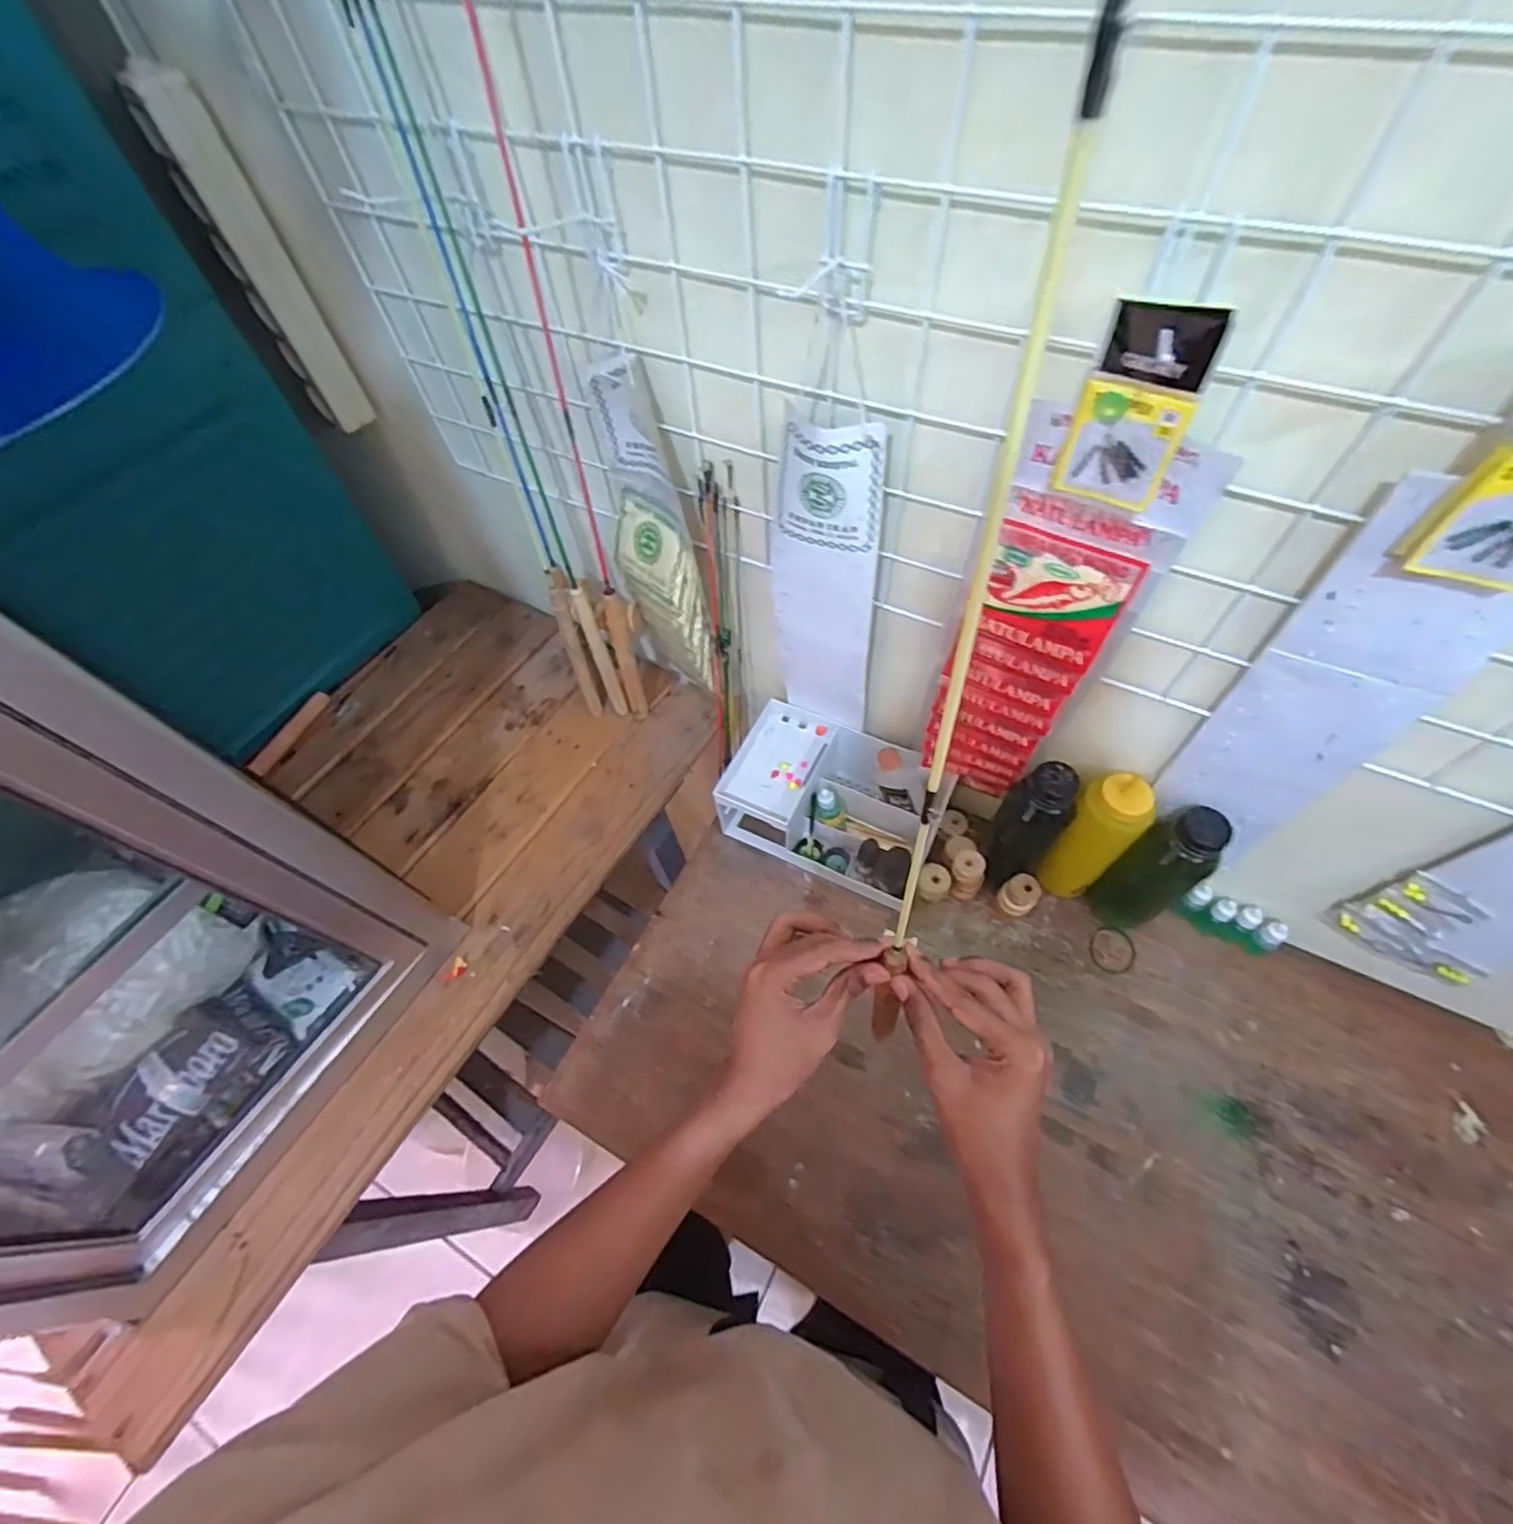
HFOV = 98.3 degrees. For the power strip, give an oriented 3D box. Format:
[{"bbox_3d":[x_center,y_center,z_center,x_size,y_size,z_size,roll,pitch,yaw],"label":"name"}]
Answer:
[{"bbox_3d":[-0.445,-0.442,0.598,0.055,0.258,0.039,-37,64,-17],"label":"power strip"}]

